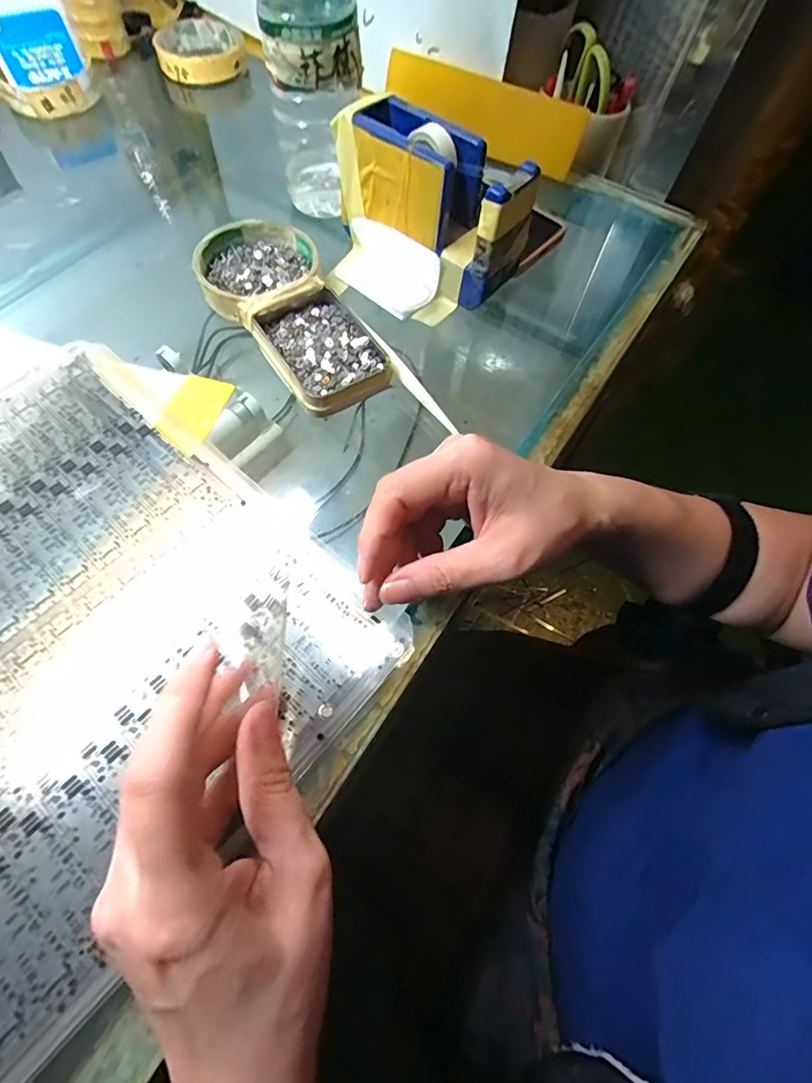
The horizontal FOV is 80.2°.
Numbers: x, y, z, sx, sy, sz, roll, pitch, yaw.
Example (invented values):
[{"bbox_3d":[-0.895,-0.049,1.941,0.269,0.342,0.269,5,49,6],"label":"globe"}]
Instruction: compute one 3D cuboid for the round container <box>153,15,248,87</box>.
[{"bbox_3d":[-0.204,-0.490,0.480,0.082,0.019,0.097,-15,66,-9],"label":"round container"}]

